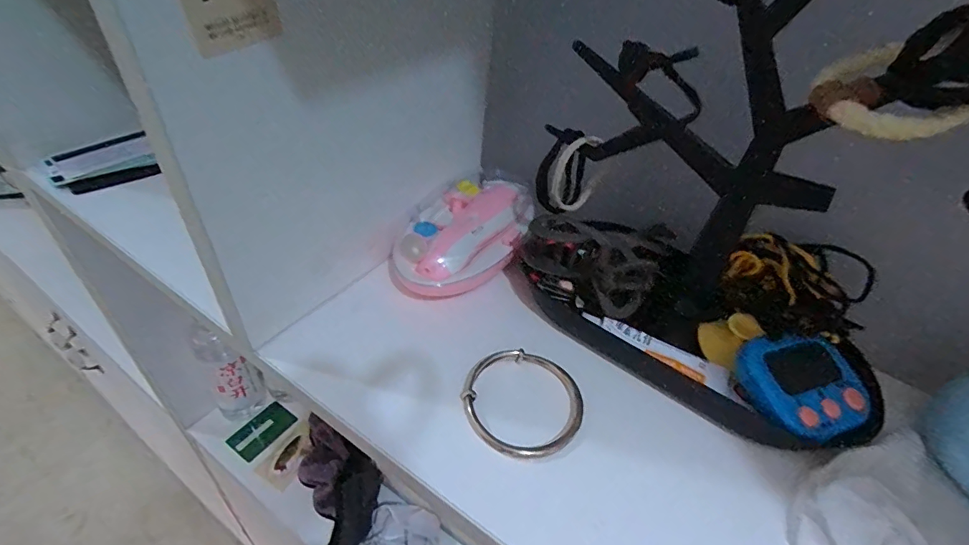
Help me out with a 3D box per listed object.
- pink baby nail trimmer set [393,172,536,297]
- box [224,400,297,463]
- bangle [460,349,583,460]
[{"bbox_3d":[-0.013,-0.031,0.356,0.081,0.028,0.134,19,43,14],"label":"pink baby nail trimmer set"},{"bbox_3d":[-0.325,0.231,0.686,0.059,0.012,0.085,30,46,24],"label":"box"},{"bbox_3d":[0.023,0.074,0.272,0.068,0.008,0.067,4,41,-3],"label":"bangle"}]

